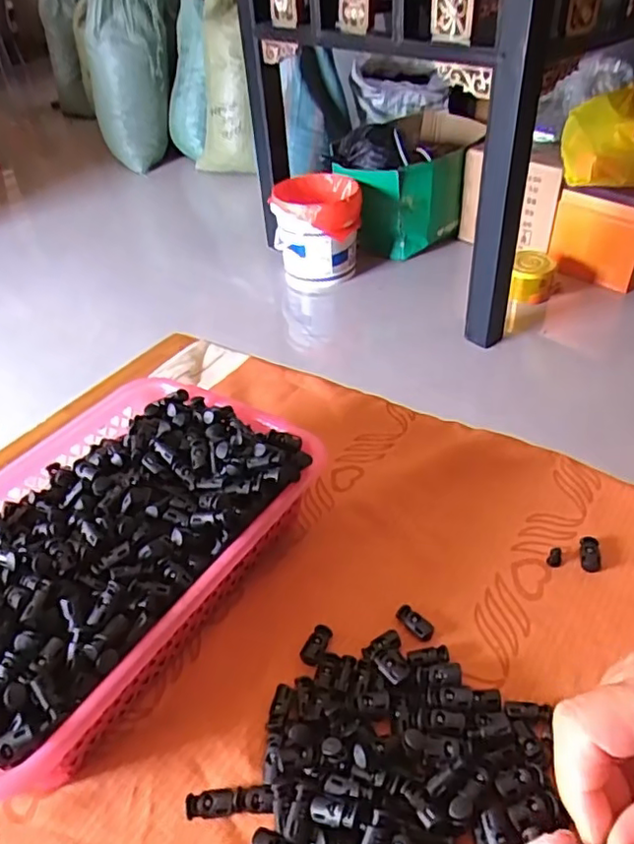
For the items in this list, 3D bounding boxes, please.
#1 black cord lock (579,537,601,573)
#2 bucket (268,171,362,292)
[{"bbox_3d":[0.209,0.100,0.459,0.014,0.010,0.029,7,42,14],"label":"black cord lock"},{"bbox_3d":[0.004,-0.580,1.863,0.263,0.290,0.264,-2,40,3],"label":"bucket"}]

